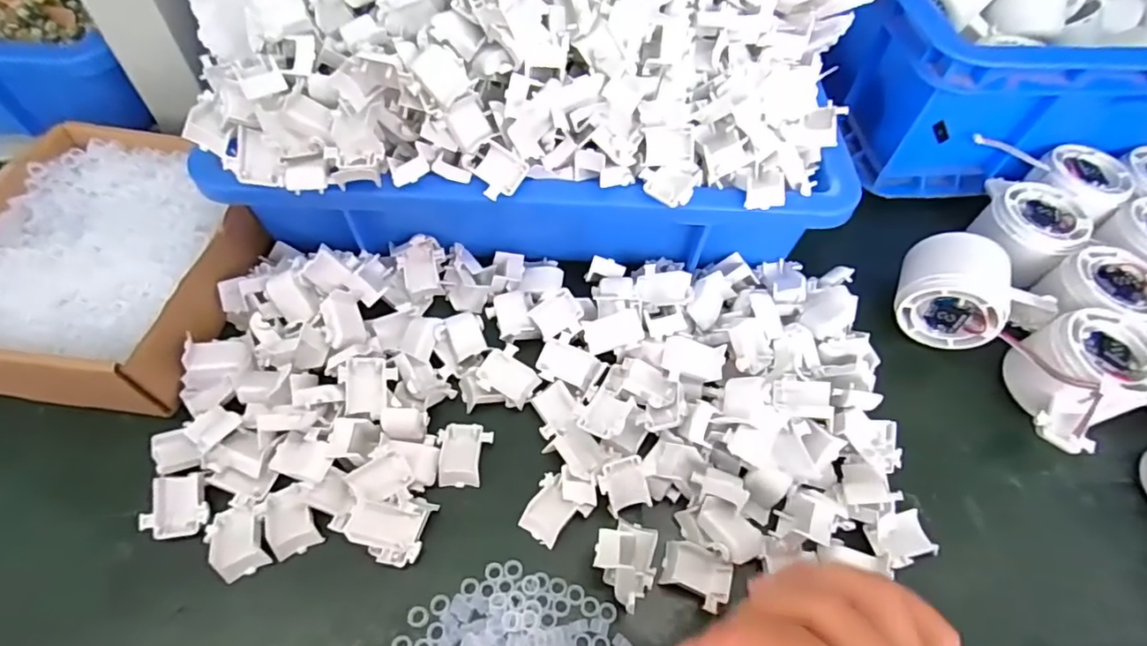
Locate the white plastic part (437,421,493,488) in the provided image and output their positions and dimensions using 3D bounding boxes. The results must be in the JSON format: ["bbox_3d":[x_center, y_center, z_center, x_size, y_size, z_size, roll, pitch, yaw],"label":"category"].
[{"bbox_3d":[-0.059,0.070,0.310,0.028,0.012,0.033,2,57,-2],"label":"white plastic part"}]

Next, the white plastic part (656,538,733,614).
[{"bbox_3d":[0.061,0.124,0.282,0.034,0.013,0.025,18,58,8],"label":"white plastic part"}]

